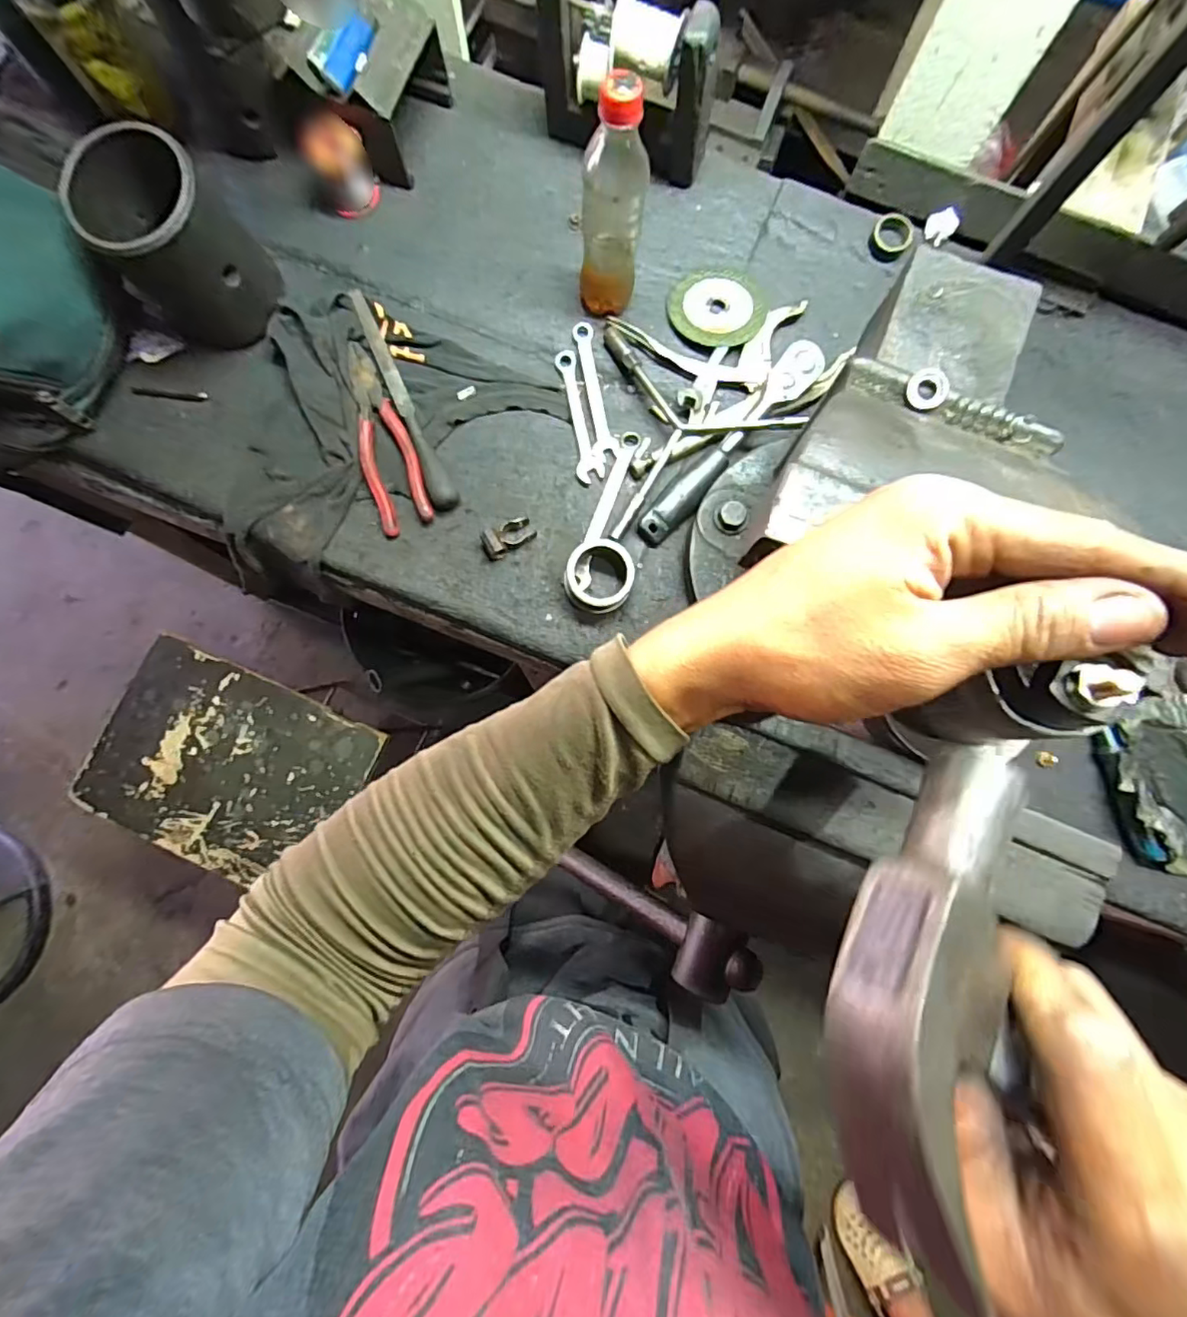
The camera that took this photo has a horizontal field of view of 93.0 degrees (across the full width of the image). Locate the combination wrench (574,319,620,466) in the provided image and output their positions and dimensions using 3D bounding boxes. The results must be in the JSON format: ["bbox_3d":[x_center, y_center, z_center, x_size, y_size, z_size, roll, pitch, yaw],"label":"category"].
[{"bbox_3d":[0.002,-0.268,0.567,0.025,0.010,0.146,-9,81,-2],"label":"combination wrench"}]

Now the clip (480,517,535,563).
[{"bbox_3d":[-0.082,-0.117,0.540,0.051,0.019,0.026,-32,83,-5],"label":"clip"}]

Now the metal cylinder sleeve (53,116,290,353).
[{"bbox_3d":[-0.371,-0.370,0.511,0.119,0.138,0.095,-38,83,-6],"label":"metal cylinder sleeve"}]

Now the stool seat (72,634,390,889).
[{"bbox_3d":[-0.534,0.158,0.824,0.375,0.023,0.264,23,82,3],"label":"stool seat"}]

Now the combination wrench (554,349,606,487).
[{"bbox_3d":[-0.017,-0.244,0.565,0.027,0.006,0.145,-13,82,-3],"label":"combination wrench"}]

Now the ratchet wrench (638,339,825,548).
[{"bbox_3d":[0.135,-0.207,0.546,0.038,0.032,0.245,40,83,5],"label":"ratchet wrench"}]

